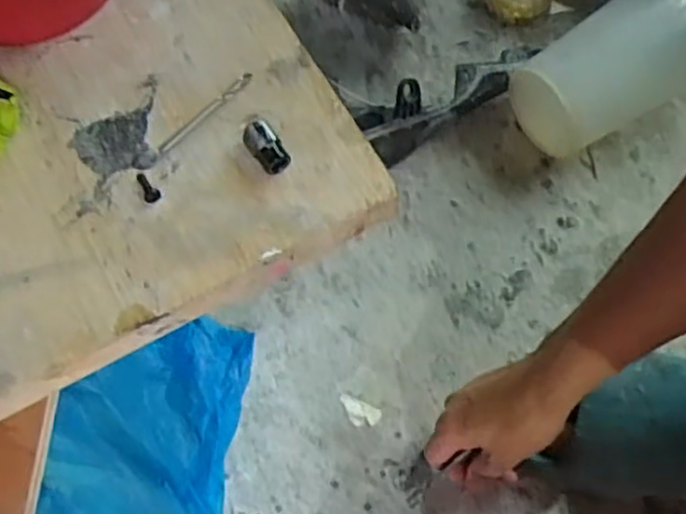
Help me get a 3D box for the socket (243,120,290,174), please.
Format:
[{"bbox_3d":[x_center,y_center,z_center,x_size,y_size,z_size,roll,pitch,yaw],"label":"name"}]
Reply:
[{"bbox_3d":[-0.026,-0.037,0.248,0.010,0.010,0.017,-29,70,-13],"label":"socket"}]

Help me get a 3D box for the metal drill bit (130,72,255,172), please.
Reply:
[{"bbox_3d":[-0.052,-0.048,0.256,0.053,0.004,0.006,-42,73,-17],"label":"metal drill bit"}]

